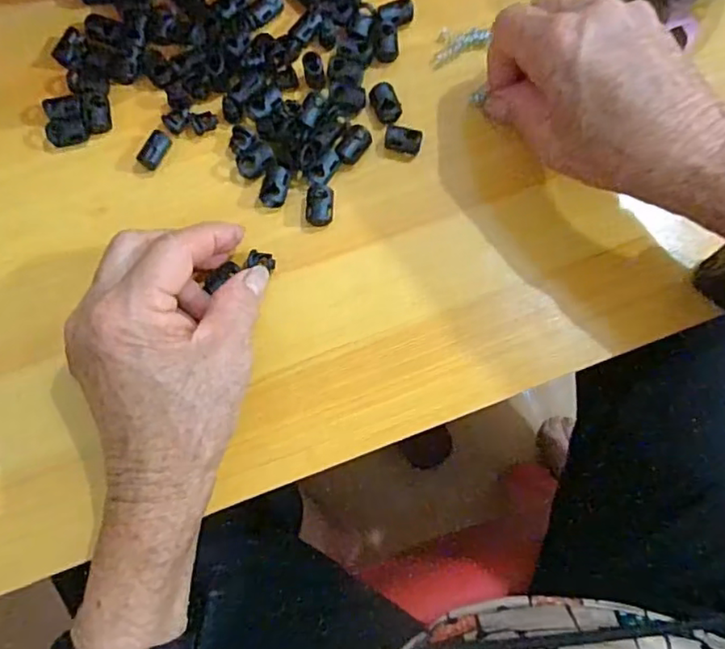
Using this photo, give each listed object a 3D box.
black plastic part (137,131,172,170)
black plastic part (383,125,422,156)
[{"bbox_3d":[-0.110,-0.093,0.321,0.010,0.006,0.021,29,82,3],"label":"black plastic part"},{"bbox_3d":[0.022,-0.098,0.324,0.019,0.011,0.012,10,81,0],"label":"black plastic part"}]

